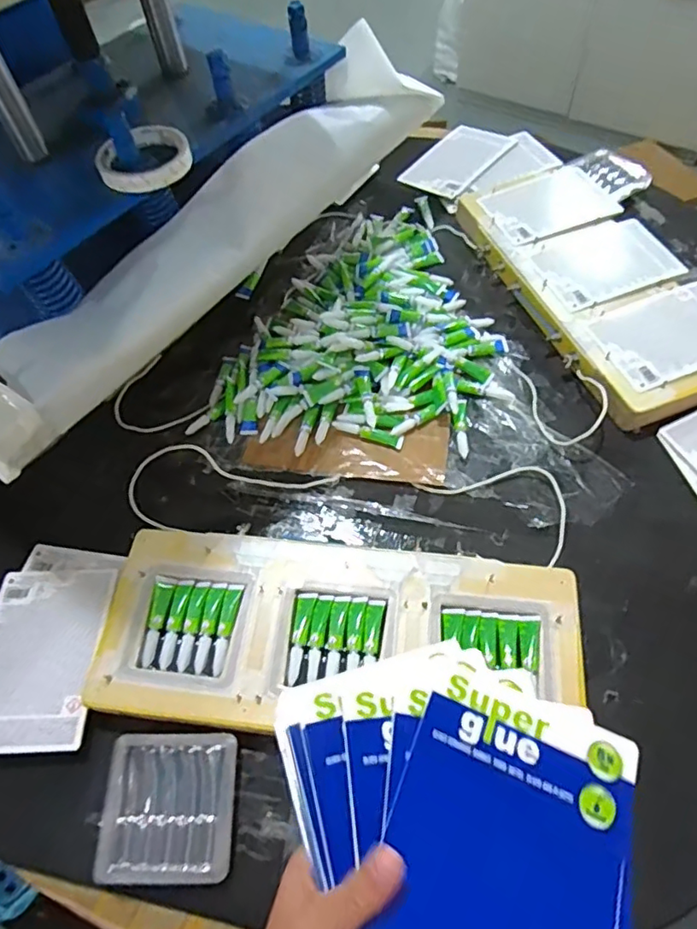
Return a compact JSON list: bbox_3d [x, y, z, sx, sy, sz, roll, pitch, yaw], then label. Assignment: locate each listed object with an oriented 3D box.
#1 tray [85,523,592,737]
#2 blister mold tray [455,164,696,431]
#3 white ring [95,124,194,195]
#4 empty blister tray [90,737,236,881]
[{"bbox_3d":[-0.010,0.151,0.520,0.422,0.030,0.166,1,58,5],"label":"tray"},{"bbox_3d":[0.317,-0.243,0.732,0.196,0.040,0.422,-19,59,-8],"label":"blister mold tray"},{"bbox_3d":[-0.203,-0.305,0.565,0.089,0.024,0.089,-2,58,3],"label":"white ring"},{"bbox_3d":[-0.147,0.281,0.466,0.104,0.015,0.104,-2,58,3],"label":"empty blister tray"}]

